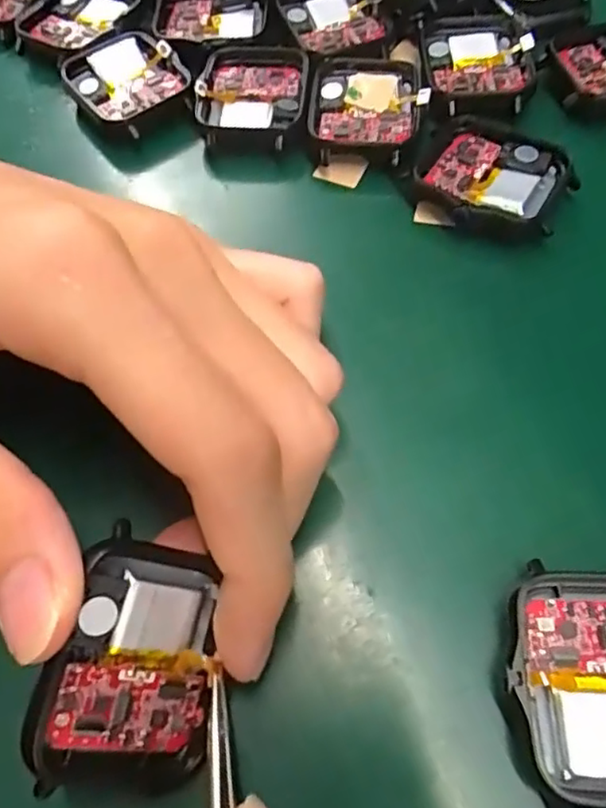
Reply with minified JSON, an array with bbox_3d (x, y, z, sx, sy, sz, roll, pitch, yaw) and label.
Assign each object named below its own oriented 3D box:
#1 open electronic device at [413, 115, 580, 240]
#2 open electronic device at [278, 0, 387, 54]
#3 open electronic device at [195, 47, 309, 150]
[{"bbox_3d":[0.059,-0.070,0.194,0.044,0.007,0.038,21,64,12],"label":"open electronic device"},{"bbox_3d":[0.011,-0.145,0.233,0.031,0.006,0.042,-17,62,-8],"label":"open electronic device"},{"bbox_3d":[-0.018,-0.107,0.217,0.037,0.007,0.046,3,61,3],"label":"open electronic device"}]

